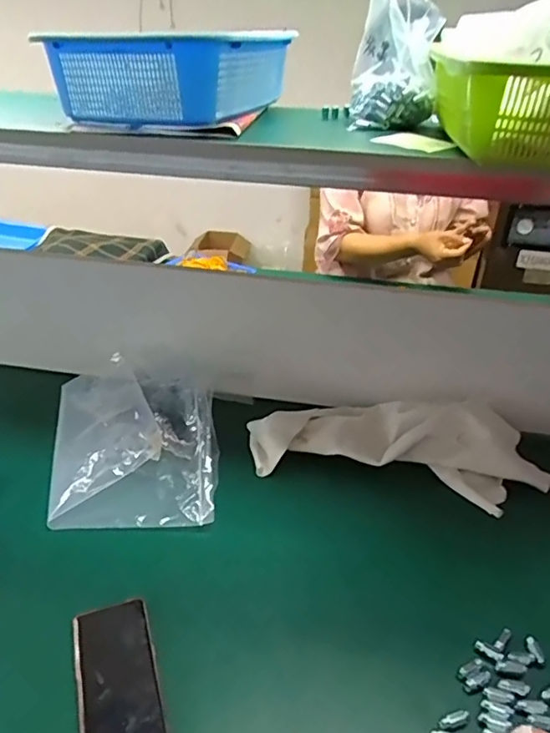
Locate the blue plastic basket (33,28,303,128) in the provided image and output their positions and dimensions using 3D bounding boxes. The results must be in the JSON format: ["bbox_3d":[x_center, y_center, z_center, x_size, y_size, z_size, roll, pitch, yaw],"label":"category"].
[{"bbox_3d":[-0.115,-0.355,0.681,0.195,0.085,0.234,12,34,16],"label":"blue plastic basket"}]

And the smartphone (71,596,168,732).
[{"bbox_3d":[-0.153,0.305,0.545,0.076,0.008,0.164,-10,34,-18],"label":"smartphone"}]

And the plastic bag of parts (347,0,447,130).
[{"bbox_3d":[0.146,-0.372,0.679,0.096,0.144,0.086,7,32,7],"label":"plastic bag of parts"}]

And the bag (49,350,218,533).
[{"bbox_3d":[-0.207,0.091,0.827,0.230,0.066,0.330,-3,33,-9],"label":"bag"}]

